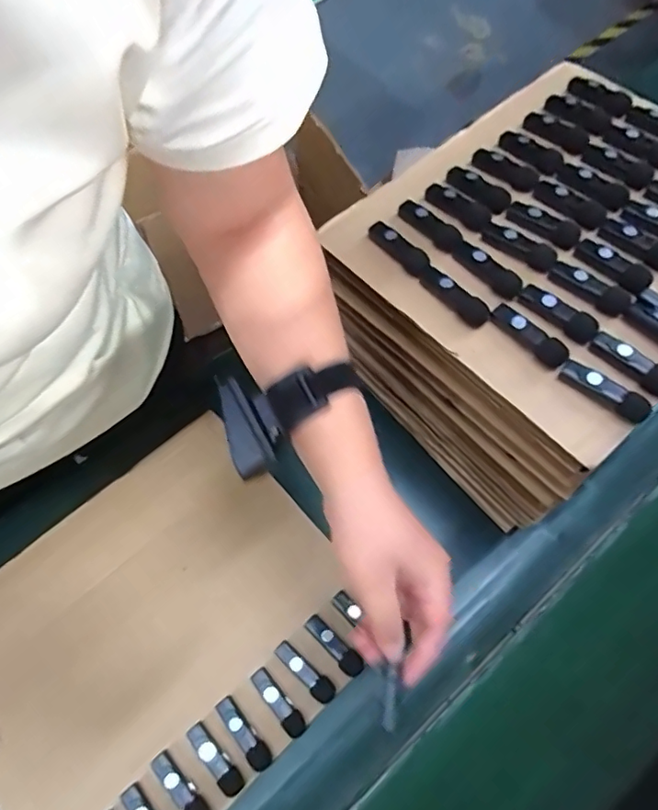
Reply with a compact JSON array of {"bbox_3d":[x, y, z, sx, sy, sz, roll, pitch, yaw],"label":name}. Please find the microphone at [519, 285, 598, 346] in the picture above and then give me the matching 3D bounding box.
[{"bbox_3d":[0.178,-0.071,0.428,0.064,0.014,0.018,41,71,13],"label":"microphone"}]

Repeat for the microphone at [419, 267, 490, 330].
[{"bbox_3d":[0.100,-0.086,0.439,0.015,0.013,0.063,-39,74,-17],"label":"microphone"}]

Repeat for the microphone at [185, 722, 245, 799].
[{"bbox_3d":[-0.098,0.302,0.469,0.019,0.010,0.064,-40,74,-18],"label":"microphone"}]

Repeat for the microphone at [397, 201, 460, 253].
[{"bbox_3d":[0.087,-0.155,0.478,0.021,0.012,0.064,-36,73,-17],"label":"microphone"}]

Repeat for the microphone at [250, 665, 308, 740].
[{"bbox_3d":[-0.045,0.263,0.488,0.018,0.010,0.064,-37,73,-17],"label":"microphone"}]

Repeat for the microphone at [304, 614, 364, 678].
[{"bbox_3d":[0.005,0.222,0.509,0.019,0.007,0.064,-40,74,-18],"label":"microphone"}]

